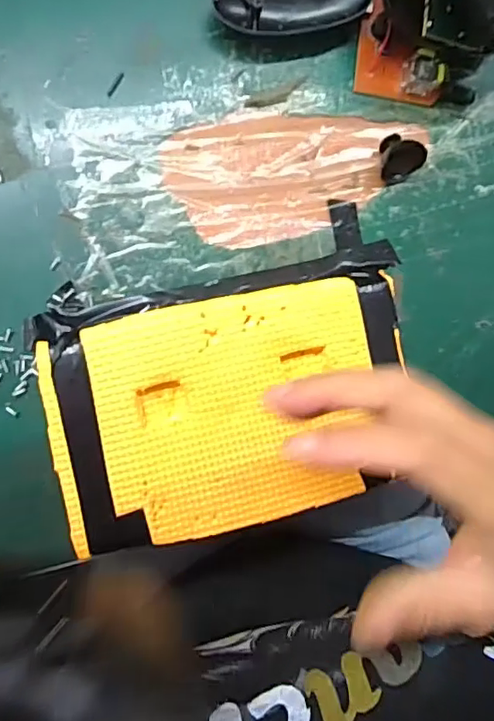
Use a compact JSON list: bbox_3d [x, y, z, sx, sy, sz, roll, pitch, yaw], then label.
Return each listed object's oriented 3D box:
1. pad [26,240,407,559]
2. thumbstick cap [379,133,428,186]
[{"bbox_3d":[-0.007,0.020,0.304,0.190,0.022,0.134,-8,95,-8],"label":"pad"},{"bbox_3d":[0.085,-0.112,0.315,0.025,0.019,0.024,0,92,-8],"label":"thumbstick cap"}]

